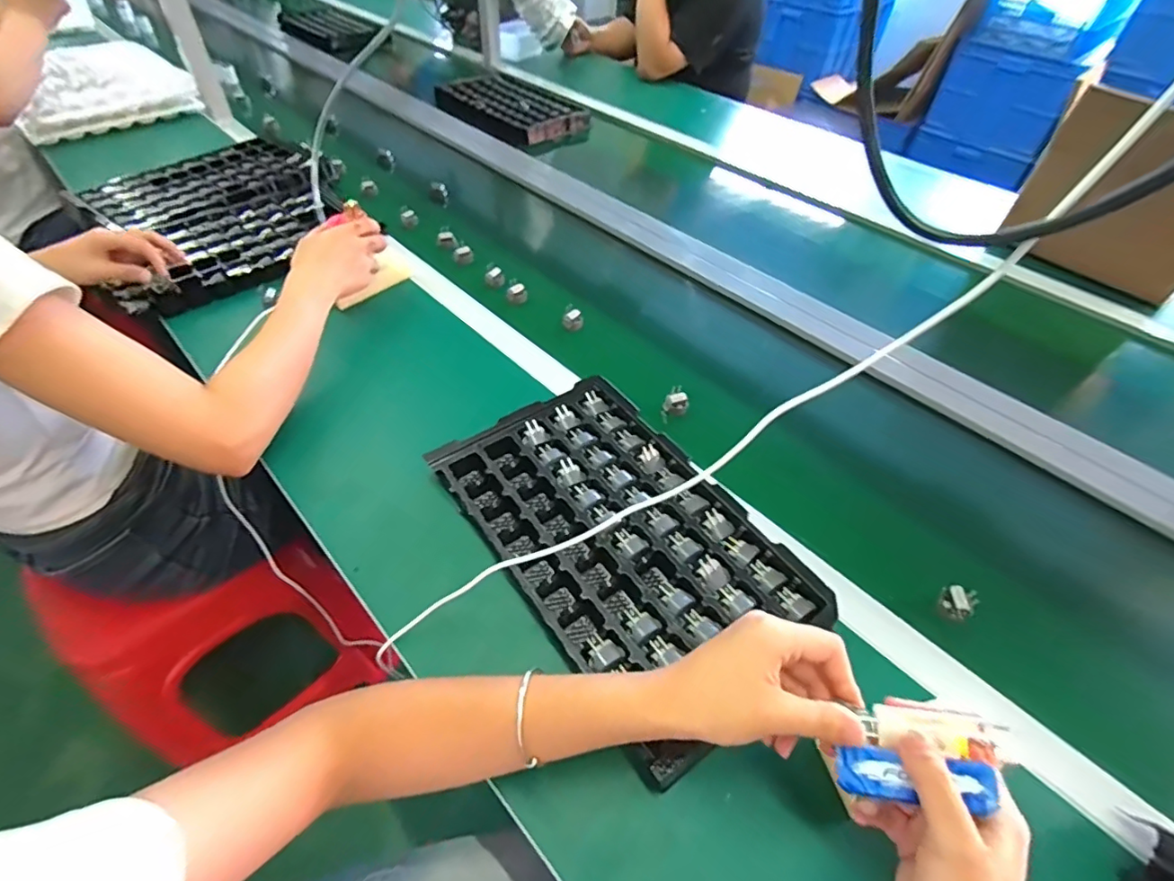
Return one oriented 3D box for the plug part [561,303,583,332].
[{"bbox_3d":[-0.020,-0.170,0.750,0.028,0.024,0.029,2,49,-1],"label":"plug part"}]

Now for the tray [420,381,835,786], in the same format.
[{"bbox_3d":[0.030,0.088,0.504,0.209,0.032,0.342,-28,56,-24],"label":"tray"}]

